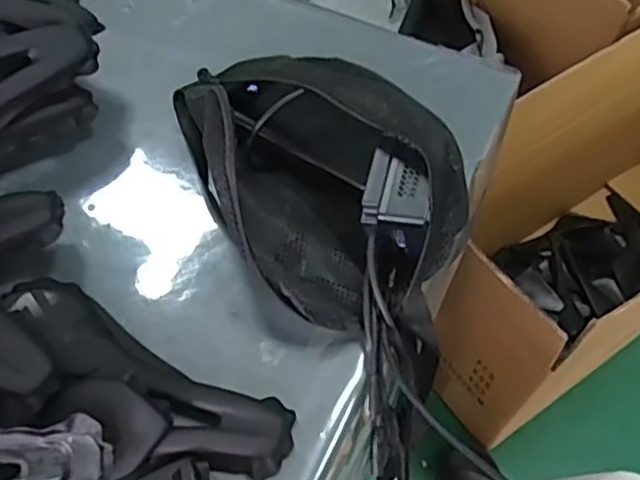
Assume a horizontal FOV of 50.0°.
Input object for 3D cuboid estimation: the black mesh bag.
[{"bbox_3d":[-0.007,-0.073,0.541,0.184,0.082,0.276,-26,61,-17],"label":"black mesh bag"}]

